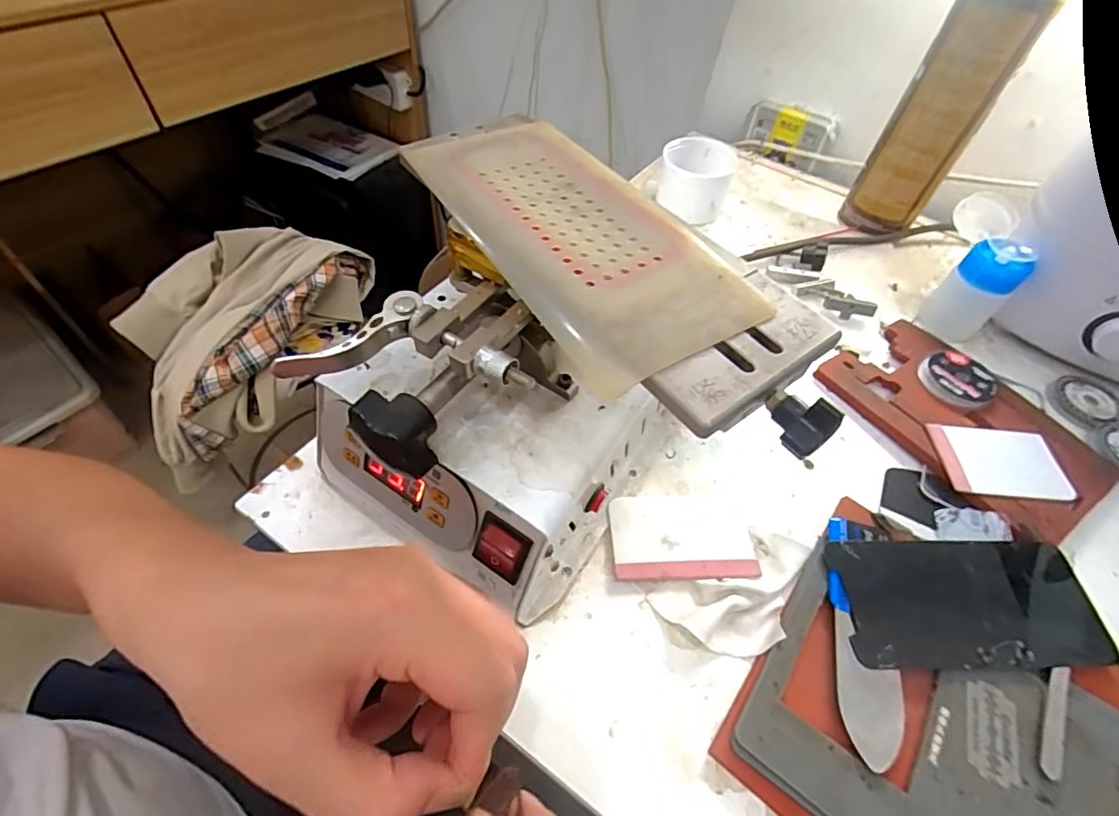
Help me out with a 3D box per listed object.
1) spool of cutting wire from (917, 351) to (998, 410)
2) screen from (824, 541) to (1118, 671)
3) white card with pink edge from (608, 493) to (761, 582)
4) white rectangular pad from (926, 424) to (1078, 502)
[{"bbox_3d":[0.284,-0.020,0.373,0.048,0.012,0.046,3,52,-3],"label":"spool of cutting wire"},{"bbox_3d":[0.213,0.103,0.275,0.131,0.007,0.064,2,53,-4],"label":"screen"},{"bbox_3d":[0.070,0.074,0.299,0.080,0.005,0.051,-1,53,-6],"label":"white card with pink edge"},{"bbox_3d":[0.283,0.035,0.334,0.080,0.008,0.051,5,52,-1],"label":"white rectangular pad"}]

